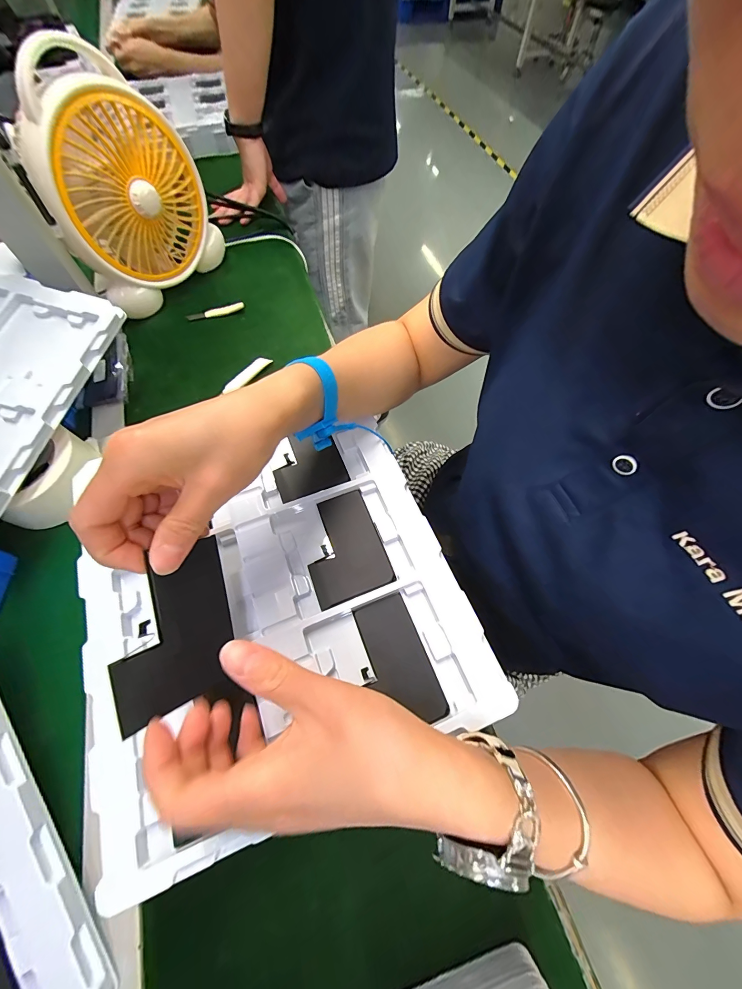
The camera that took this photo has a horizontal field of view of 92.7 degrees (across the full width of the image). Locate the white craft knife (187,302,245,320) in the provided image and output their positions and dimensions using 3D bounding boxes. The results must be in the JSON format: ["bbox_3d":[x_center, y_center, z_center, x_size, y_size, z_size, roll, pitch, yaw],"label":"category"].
[{"bbox_3d":[-0.242,-0.286,0.551,0.089,0.010,0.012,-17,65,-9],"label":"white craft knife"}]

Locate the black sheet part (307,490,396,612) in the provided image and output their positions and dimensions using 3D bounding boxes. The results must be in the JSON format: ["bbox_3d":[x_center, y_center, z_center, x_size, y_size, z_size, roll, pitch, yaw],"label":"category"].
[{"bbox_3d":[-0.025,0.045,0.307,0.066,0.005,0.090,-20,65,-10],"label":"black sheet part"}]

